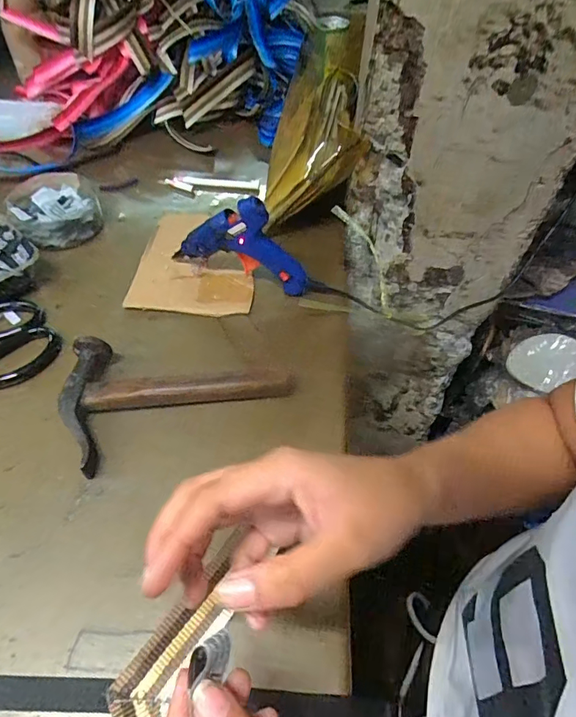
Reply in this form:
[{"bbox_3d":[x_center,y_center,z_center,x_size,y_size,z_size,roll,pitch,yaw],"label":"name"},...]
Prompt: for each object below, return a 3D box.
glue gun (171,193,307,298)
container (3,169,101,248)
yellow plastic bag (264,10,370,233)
[{"bbox_3d":[-0.050,-0.117,0.460,0.142,0.089,0.022,13,51,8],"label":"glue gun"},{"bbox_3d":[-0.270,-0.175,0.537,0.098,0.038,0.113,-18,53,-17],"label":"container"},{"bbox_3d":[0.039,-0.338,0.621,0.108,0.117,0.400,5,50,1],"label":"yellow plastic bag"}]

